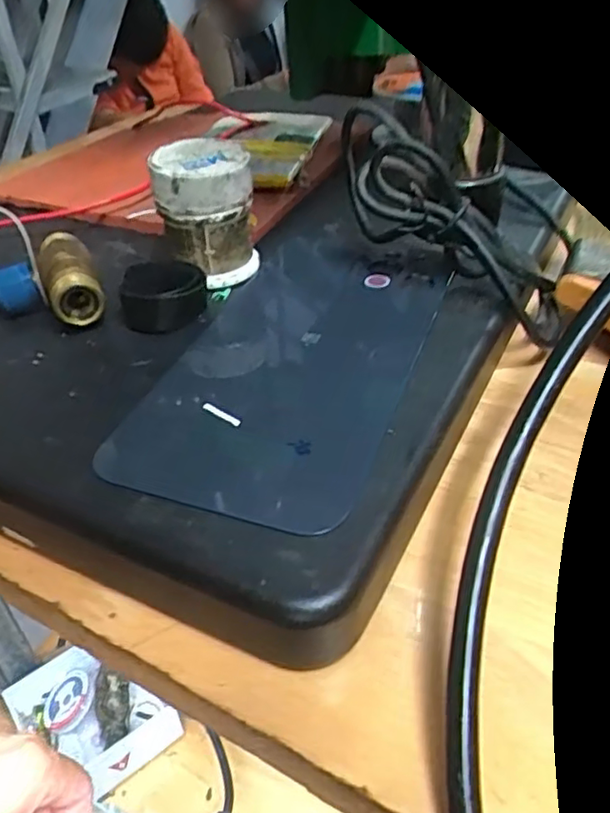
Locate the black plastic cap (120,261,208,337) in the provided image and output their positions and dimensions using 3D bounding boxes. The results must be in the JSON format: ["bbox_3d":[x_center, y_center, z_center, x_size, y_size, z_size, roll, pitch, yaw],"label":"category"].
[{"bbox_3d":[-0.048,-0.039,0.216,0.026,0.019,0.025,-2,39,2],"label":"black plastic cap"}]

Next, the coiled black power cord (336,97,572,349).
[{"bbox_3d":[0.053,-0.067,0.230,0.107,0.045,0.060,30,31,-25],"label":"coiled black power cord"}]

